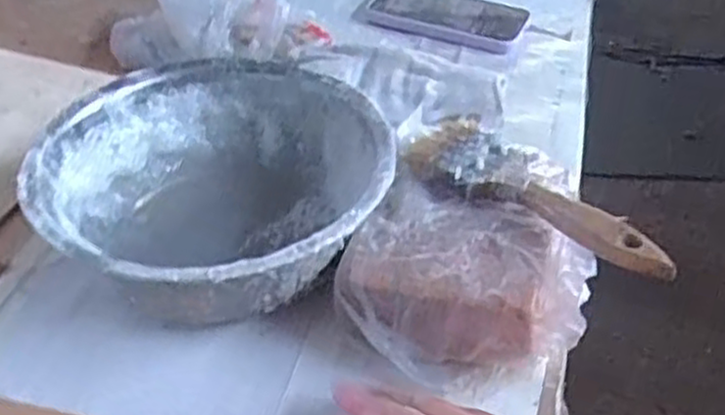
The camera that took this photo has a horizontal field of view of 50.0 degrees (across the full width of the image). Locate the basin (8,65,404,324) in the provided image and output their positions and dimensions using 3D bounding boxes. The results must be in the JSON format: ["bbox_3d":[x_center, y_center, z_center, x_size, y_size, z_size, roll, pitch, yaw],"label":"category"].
[{"bbox_3d":[-0.092,-0.008,0.499,0.207,0.079,0.215,-1,42,0],"label":"basin"}]

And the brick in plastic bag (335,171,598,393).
[{"bbox_3d":[0.059,0.044,0.446,0.133,0.060,0.104,15,44,17],"label":"brick in plastic bag"}]

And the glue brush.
[{"bbox_3d":[0.095,-0.006,0.442,0.050,0.015,0.174,-41,50,-17],"label":"glue brush"}]

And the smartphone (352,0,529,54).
[{"bbox_3d":[0.075,-0.190,0.761,0.161,0.011,0.083,18,45,20],"label":"smartphone"}]

